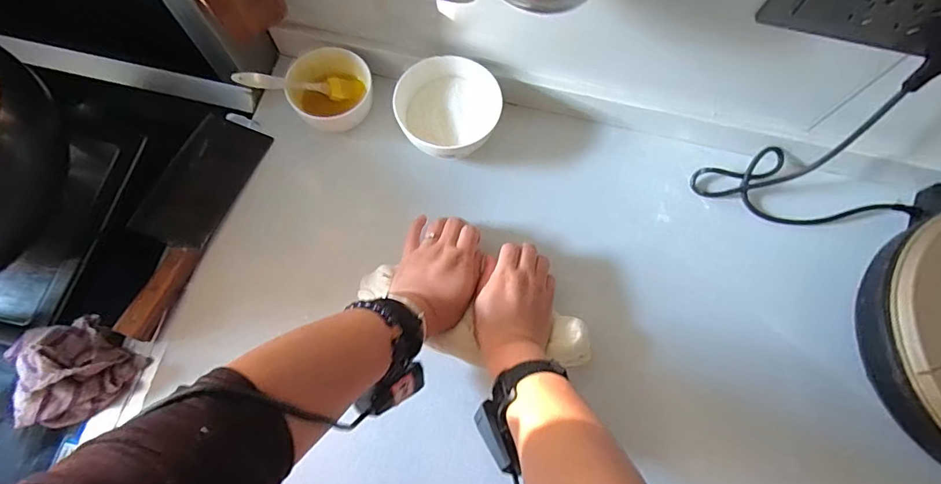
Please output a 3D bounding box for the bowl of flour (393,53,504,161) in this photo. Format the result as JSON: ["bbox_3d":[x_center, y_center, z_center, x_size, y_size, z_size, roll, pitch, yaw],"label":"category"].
[{"bbox_3d":[-0.029,-0.166,0.589,0.128,0.055,0.132,1,72,-2],"label":"bowl of flour"}]

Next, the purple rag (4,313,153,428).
[{"bbox_3d":[-0.424,0.135,0.498,0.115,0.053,0.108,-20,73,-8],"label":"purple rag"}]

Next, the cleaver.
[{"bbox_3d":[-0.354,-0.032,0.561,0.097,0.029,0.276,21,72,5],"label":"cleaver"}]

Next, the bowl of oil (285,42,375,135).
[{"bbox_3d":[-0.180,-0.196,0.602,0.100,0.049,0.099,1,72,-2],"label":"bowl of oil"}]

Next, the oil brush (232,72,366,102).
[{"bbox_3d":[-0.212,-0.200,0.589,0.158,0.016,0.030,-4,72,-33],"label":"oil brush"}]

